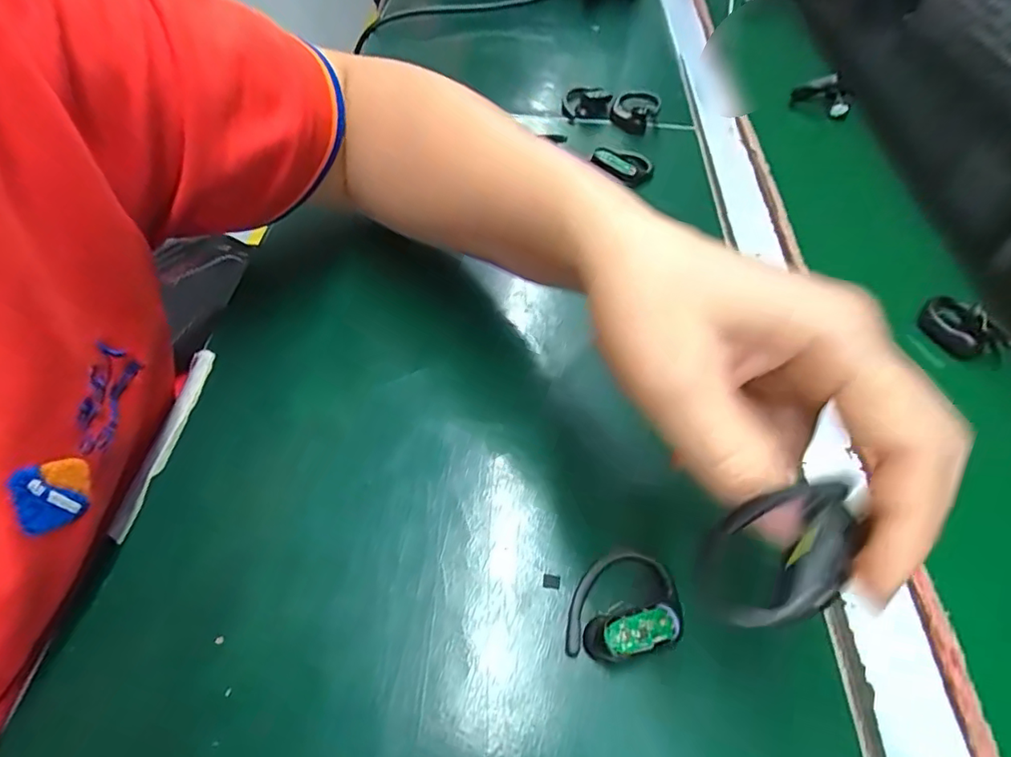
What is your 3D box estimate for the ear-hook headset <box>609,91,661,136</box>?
[{"bbox_3d":[0.104,-0.214,0.438,0.037,0.028,0.026,11,54,7],"label":"ear-hook headset"}]

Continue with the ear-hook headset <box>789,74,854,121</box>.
[{"bbox_3d":[0.282,-0.252,0.480,0.048,0.029,0.032,23,56,15],"label":"ear-hook headset"}]

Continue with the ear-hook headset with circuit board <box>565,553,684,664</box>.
[{"bbox_3d":[0.047,0.089,0.210,0.040,0.015,0.047,13,48,9],"label":"ear-hook headset with circuit board"}]

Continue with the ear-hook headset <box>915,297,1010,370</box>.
[{"bbox_3d":[0.265,-0.029,0.313,0.044,0.021,0.034,30,53,23],"label":"ear-hook headset"}]

